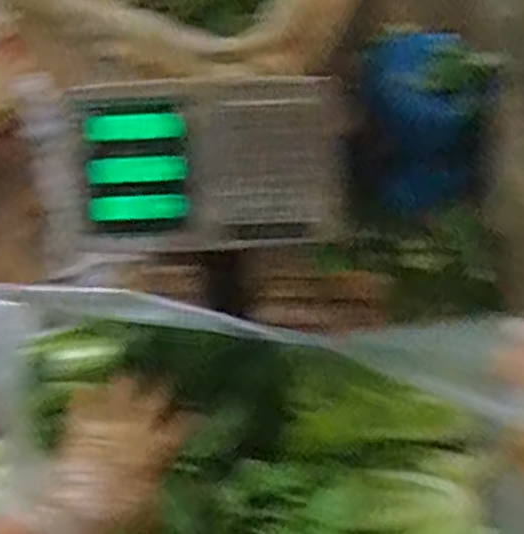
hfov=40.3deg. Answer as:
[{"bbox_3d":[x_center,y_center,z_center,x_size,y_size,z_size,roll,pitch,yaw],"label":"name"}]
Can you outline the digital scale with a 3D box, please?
[{"bbox_3d":[-0.057,-0.090,0.639,0.252,0.045,0.155,-8,98,-1],"label":"digital scale"}]

